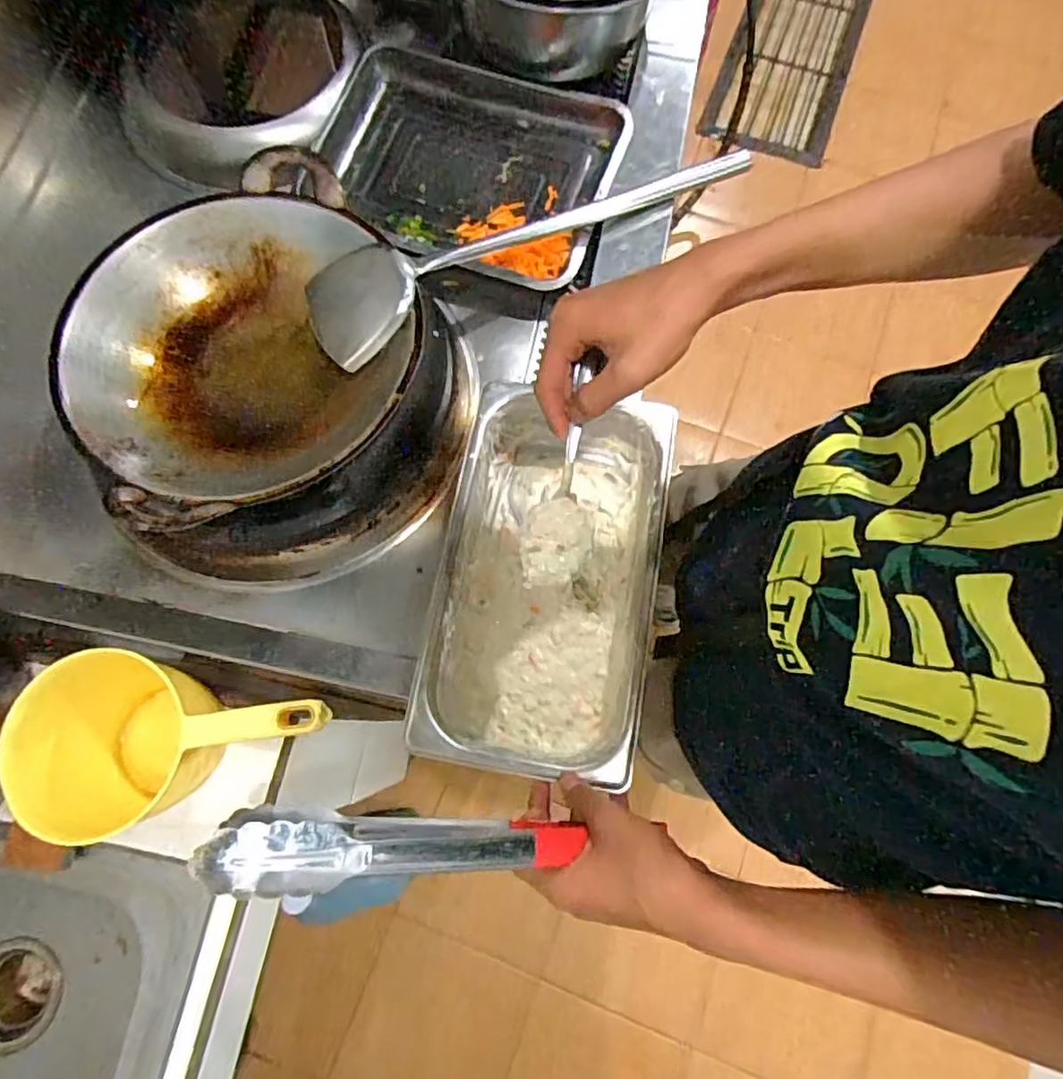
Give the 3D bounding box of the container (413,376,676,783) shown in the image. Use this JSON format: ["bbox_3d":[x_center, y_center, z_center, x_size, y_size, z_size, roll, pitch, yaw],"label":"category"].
[{"bbox_3d":[0.013,0.030,0.538,0.179,0.065,0.316,9,74,3],"label":"container"}]

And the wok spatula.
[{"bbox_3d":[0.007,-0.323,0.663,0.506,0.055,0.102,-26,76,-7],"label":"wok spatula"}]

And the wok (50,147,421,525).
[{"bbox_3d":[-0.280,-0.178,0.612,0.308,0.097,0.327,0,74,0],"label":"wok"}]

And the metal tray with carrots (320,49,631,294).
[{"bbox_3d":[-0.078,-0.428,0.732,0.339,0.069,0.253,17,75,5],"label":"metal tray with carrots"}]

